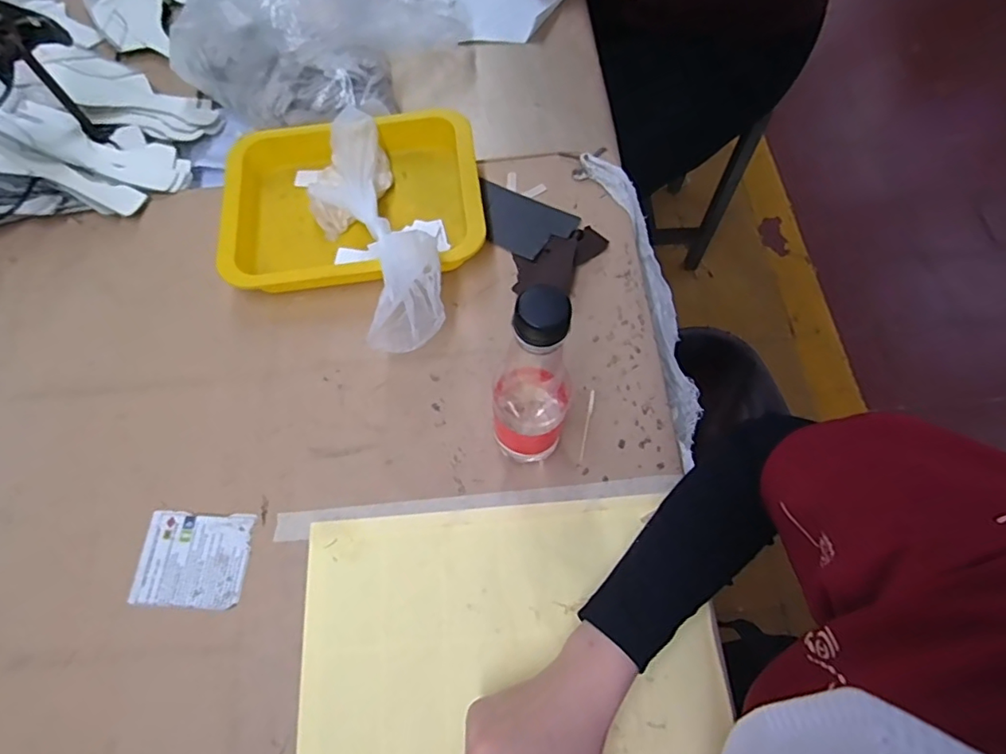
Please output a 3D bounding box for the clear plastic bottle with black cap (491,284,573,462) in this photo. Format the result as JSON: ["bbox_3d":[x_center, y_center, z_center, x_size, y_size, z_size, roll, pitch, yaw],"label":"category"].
[{"bbox_3d":[0.024,0.009,0.386,0.050,0.223,0.056,19,68,9],"label":"clear plastic bottle with black cap"}]

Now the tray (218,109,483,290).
[{"bbox_3d":[-0.153,-0.183,0.571,0.259,0.050,0.204,-4,66,0],"label":"tray"}]

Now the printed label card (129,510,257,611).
[{"bbox_3d":[-0.257,0.151,0.459,0.088,0.005,0.074,2,66,2],"label":"printed label card"}]

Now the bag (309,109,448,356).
[{"bbox_3d":[-0.130,-0.147,0.544,0.095,0.068,0.279,-22,67,-8],"label":"bag"}]

